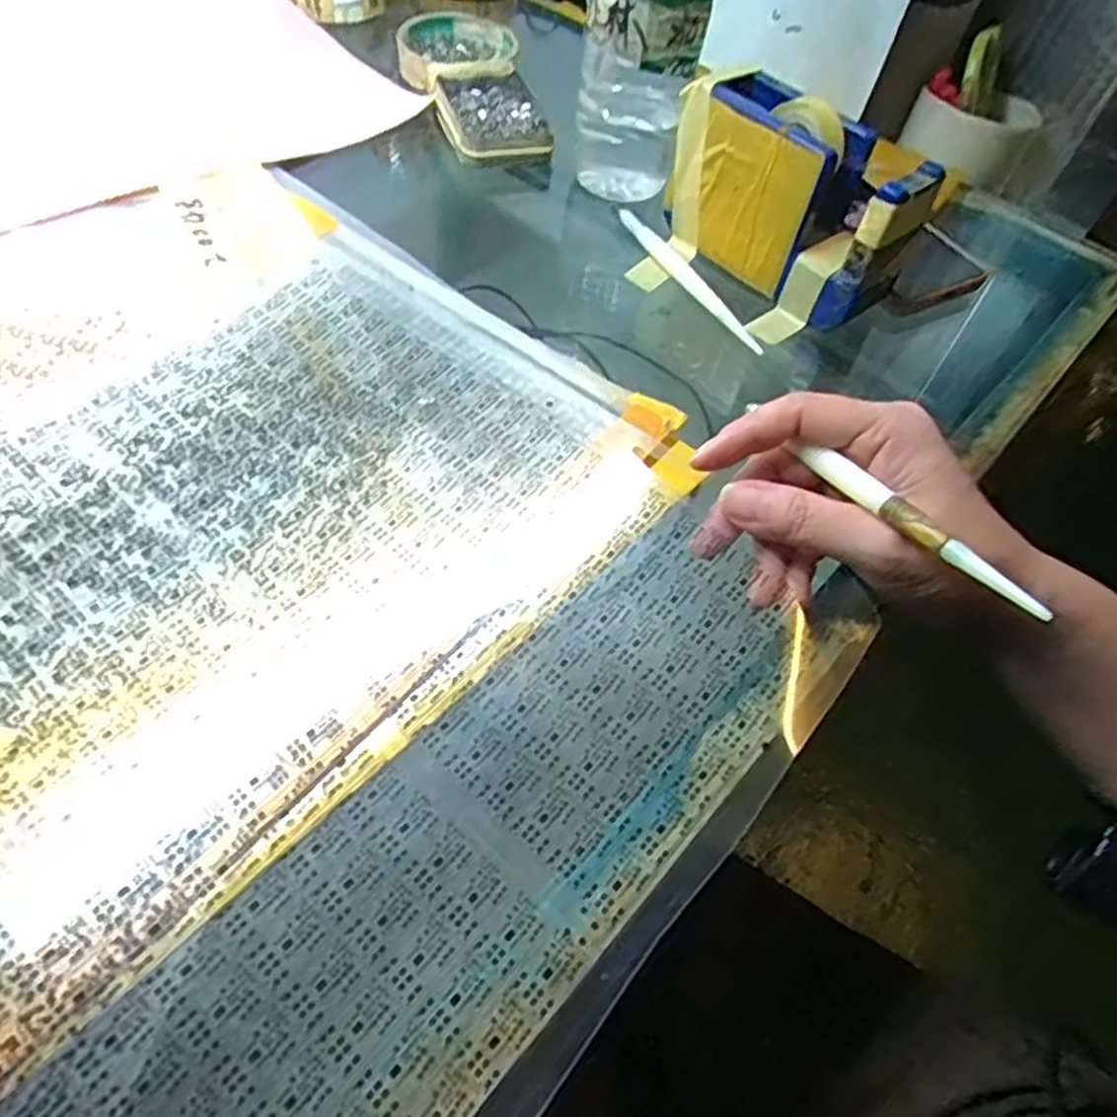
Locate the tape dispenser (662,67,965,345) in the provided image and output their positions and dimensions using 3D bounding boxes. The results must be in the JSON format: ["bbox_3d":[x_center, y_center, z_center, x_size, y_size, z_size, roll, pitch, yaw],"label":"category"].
[{"bbox_3d":[0.124,-0.189,0.406,0.050,0.090,0.132,-33,64,-25],"label":"tape dispenser"}]

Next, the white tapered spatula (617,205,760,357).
[{"bbox_3d":[0.070,-0.161,0.421,0.009,0.008,0.134,-21,59,-19],"label":"white tapered spatula"}]

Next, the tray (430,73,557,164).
[{"bbox_3d":[-0.044,-0.286,0.500,0.064,0.019,0.102,-10,56,-12],"label":"tray"}]

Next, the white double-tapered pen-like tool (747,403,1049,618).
[{"bbox_3d":[0.110,-0.023,0.269,0.006,0.008,0.131,-22,45,-20],"label":"white double-tapered pen-like tool"}]

